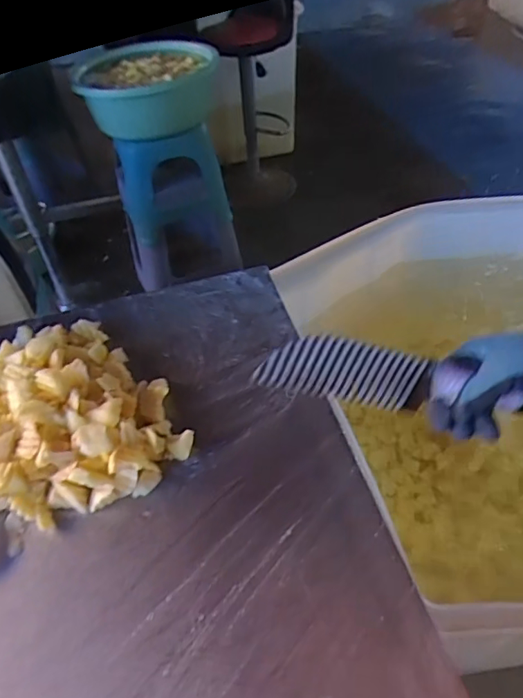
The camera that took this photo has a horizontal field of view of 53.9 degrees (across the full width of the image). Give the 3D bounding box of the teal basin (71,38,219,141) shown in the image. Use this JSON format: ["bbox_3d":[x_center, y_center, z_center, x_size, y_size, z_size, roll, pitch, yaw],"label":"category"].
[{"bbox_3d":[-0.305,-0.744,1.480,0.286,0.203,0.354,13,50,18],"label":"teal basin"}]

